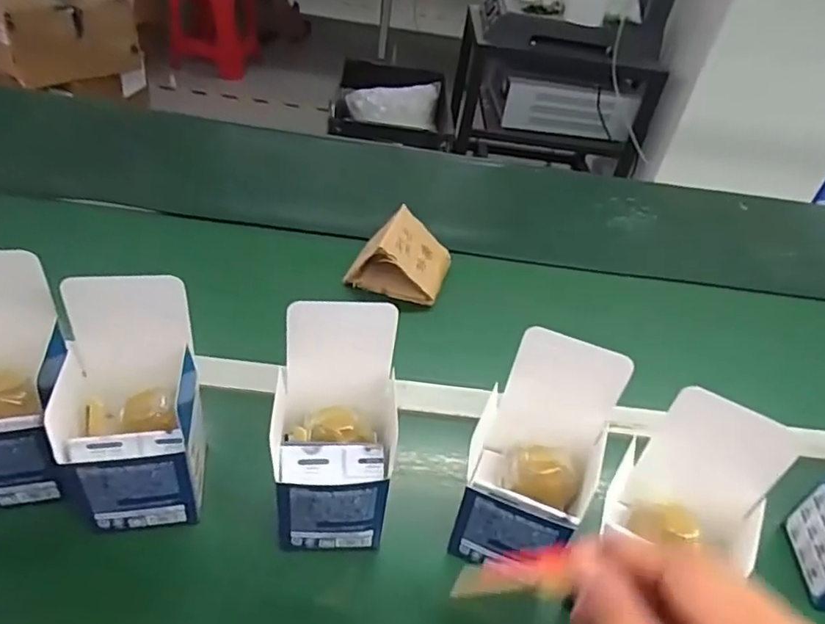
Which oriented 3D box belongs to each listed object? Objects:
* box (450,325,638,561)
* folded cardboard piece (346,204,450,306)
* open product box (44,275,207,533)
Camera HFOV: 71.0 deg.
[{"bbox_3d":[0.091,0.109,0.434,0.093,0.158,0.097,20,41,15],"label":"box"},{"bbox_3d":[-0.015,-0.073,0.718,0.114,0.075,0.084,14,39,8],"label":"folded cardboard piece"},{"bbox_3d":[-0.208,0.071,0.426,0.086,0.174,0.085,-1,40,-10],"label":"open product box"}]

